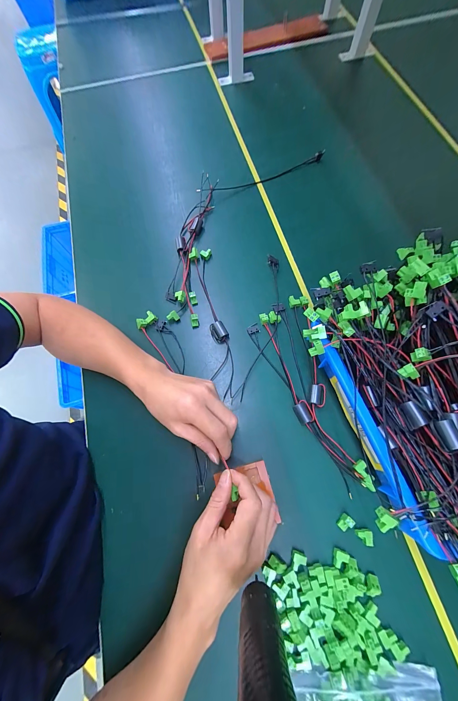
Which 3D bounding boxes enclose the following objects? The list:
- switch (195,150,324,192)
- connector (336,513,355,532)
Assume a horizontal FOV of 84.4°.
[{"bbox_3d":[0.073,-0.367,0.535,0.287,0.021,0.020,-22,72,-4],"label":"switch"},{"bbox_3d":[0.151,0.223,0.326,0.015,0.010,0.019,40,78,15],"label":"connector"}]

